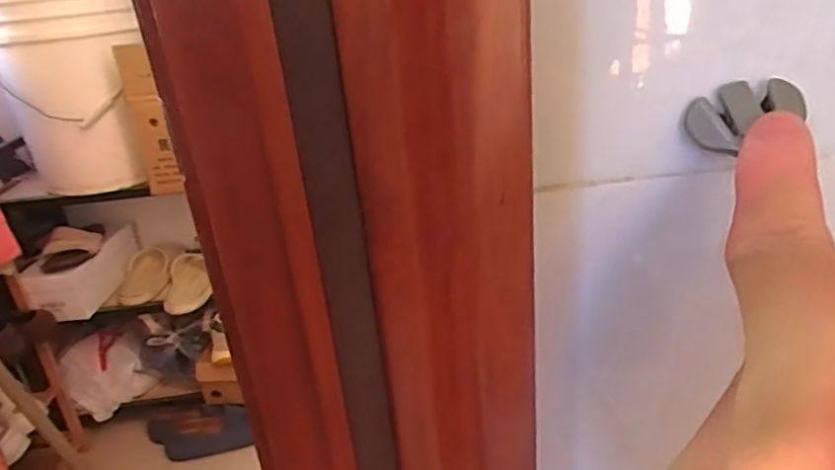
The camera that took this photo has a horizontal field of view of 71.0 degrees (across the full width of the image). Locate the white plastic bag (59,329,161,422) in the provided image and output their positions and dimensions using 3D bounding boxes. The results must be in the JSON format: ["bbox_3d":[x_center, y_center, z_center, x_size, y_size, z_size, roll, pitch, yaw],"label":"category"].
[{"bbox_3d":[-0.743,0.329,1.398,0.056,0.220,0.185,11,29,32],"label":"white plastic bag"}]

